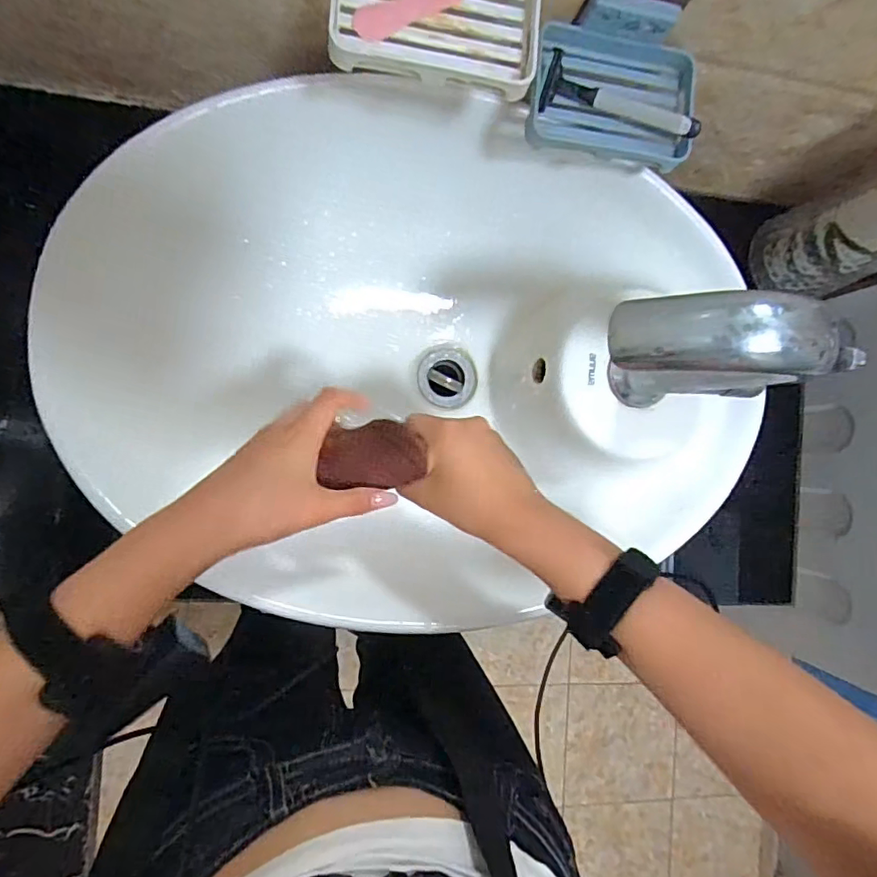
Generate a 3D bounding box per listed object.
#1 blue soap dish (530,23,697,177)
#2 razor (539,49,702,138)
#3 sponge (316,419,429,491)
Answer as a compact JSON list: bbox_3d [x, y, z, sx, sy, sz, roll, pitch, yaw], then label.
[{"bbox_3d":[0.131,-0.253,0.405,0.127,0.029,0.080,4,89,-11],"label":"blue soap dish"},{"bbox_3d":[0.134,-0.245,0.398,0.118,0.022,0.033,10,88,-11],"label":"razor"},{"bbox_3d":[-0.043,0.010,0.365,0.063,0.015,0.044,4,87,-8],"label":"sponge"}]

